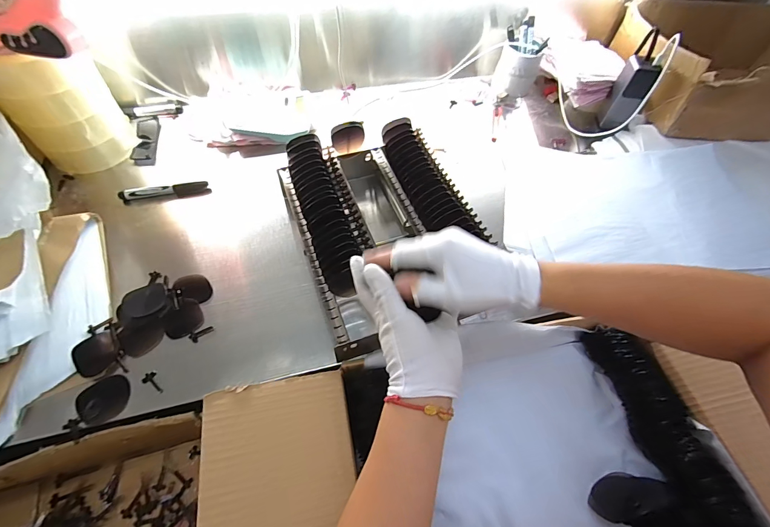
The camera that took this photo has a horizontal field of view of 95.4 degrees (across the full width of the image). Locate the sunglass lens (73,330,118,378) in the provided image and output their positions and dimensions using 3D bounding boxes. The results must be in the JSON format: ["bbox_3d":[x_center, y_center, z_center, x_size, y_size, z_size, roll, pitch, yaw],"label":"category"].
[{"bbox_3d":[-0.356,0.112,0.432,0.042,0.013,0.055,-33,64,-22],"label":"sunglass lens"}]

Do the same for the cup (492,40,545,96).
[{"bbox_3d":[0.295,-0.430,0.779,0.085,0.084,0.083,2,56,-3],"label":"cup"}]

